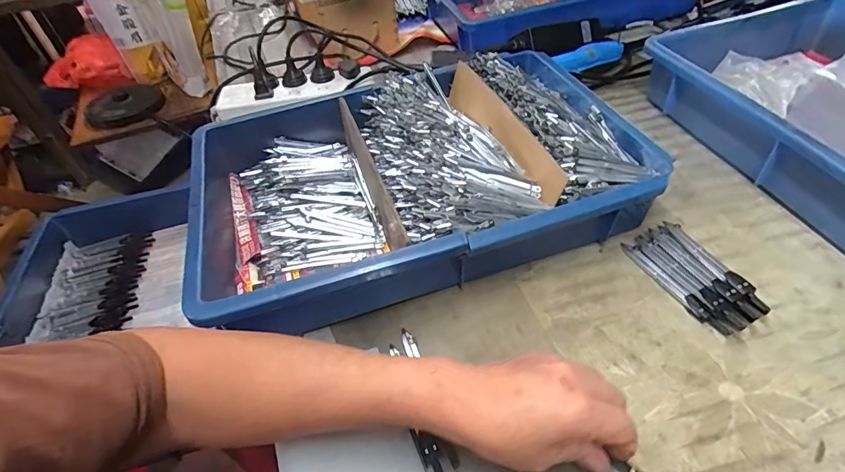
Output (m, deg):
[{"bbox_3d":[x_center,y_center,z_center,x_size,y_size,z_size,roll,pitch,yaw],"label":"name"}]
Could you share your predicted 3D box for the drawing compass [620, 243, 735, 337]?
[{"bbox_3d":[0.223,0.043,0.397,0.011,0.012,0.115,-21,48,-13],"label":"drawing compass"}]

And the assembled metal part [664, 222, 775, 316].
[{"bbox_3d":[0.259,0.026,0.402,0.016,0.019,0.113,-18,47,-10],"label":"assembled metal part"}]

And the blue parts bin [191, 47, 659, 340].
[{"bbox_3d":[-0.012,-0.067,0.468,0.444,0.085,0.282,-16,47,-8],"label":"blue parts bin"}]

